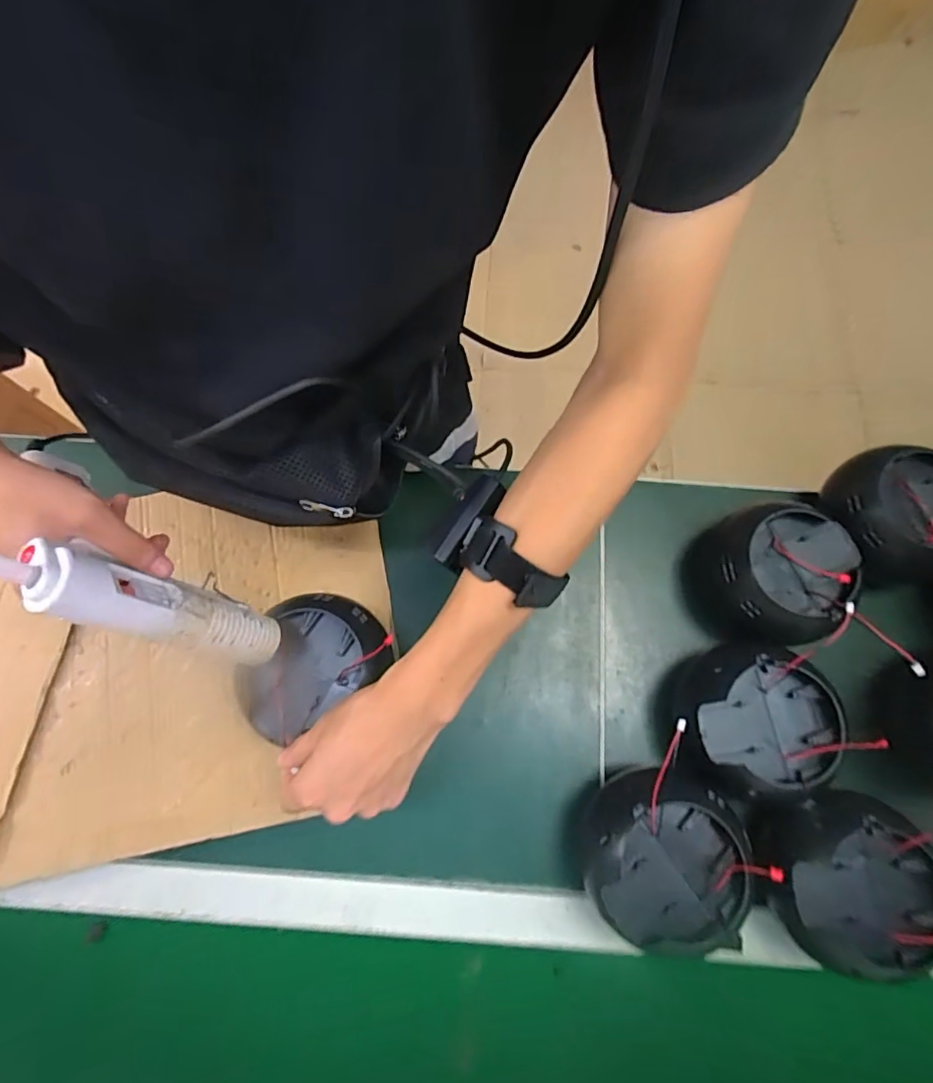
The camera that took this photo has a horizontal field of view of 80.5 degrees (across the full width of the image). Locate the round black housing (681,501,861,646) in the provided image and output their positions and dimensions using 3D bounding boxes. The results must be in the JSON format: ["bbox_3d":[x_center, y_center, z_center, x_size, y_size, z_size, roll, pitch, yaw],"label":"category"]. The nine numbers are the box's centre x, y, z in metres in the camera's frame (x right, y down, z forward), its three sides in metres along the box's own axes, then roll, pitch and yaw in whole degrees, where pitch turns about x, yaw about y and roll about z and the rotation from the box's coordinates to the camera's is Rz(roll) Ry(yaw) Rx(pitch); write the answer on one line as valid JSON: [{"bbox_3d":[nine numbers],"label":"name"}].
[{"bbox_3d":[0.288,0.034,0.519,0.136,0.107,0.124,0,73,-1],"label":"round black housing"}]

